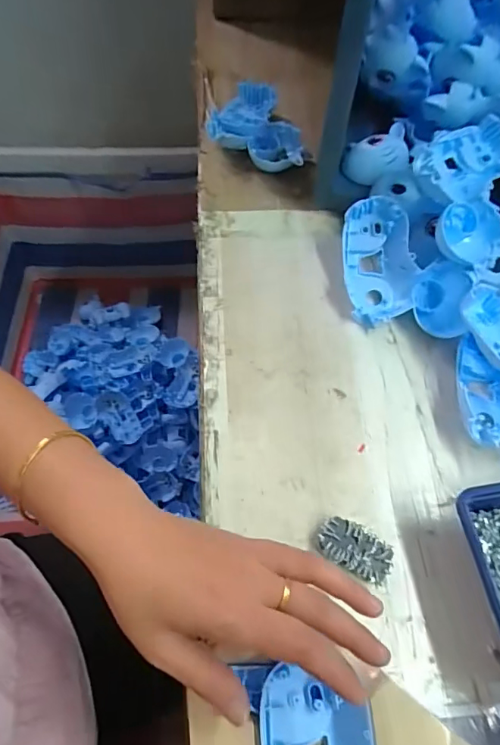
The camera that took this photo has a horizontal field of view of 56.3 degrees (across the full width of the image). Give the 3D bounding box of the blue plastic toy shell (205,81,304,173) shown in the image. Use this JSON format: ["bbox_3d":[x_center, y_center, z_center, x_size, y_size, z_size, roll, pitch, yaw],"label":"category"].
[{"bbox_3d":[0.002,-0.306,0.578,0.106,0.039,0.158,-5,60,-3],"label":"blue plastic toy shell"}]

